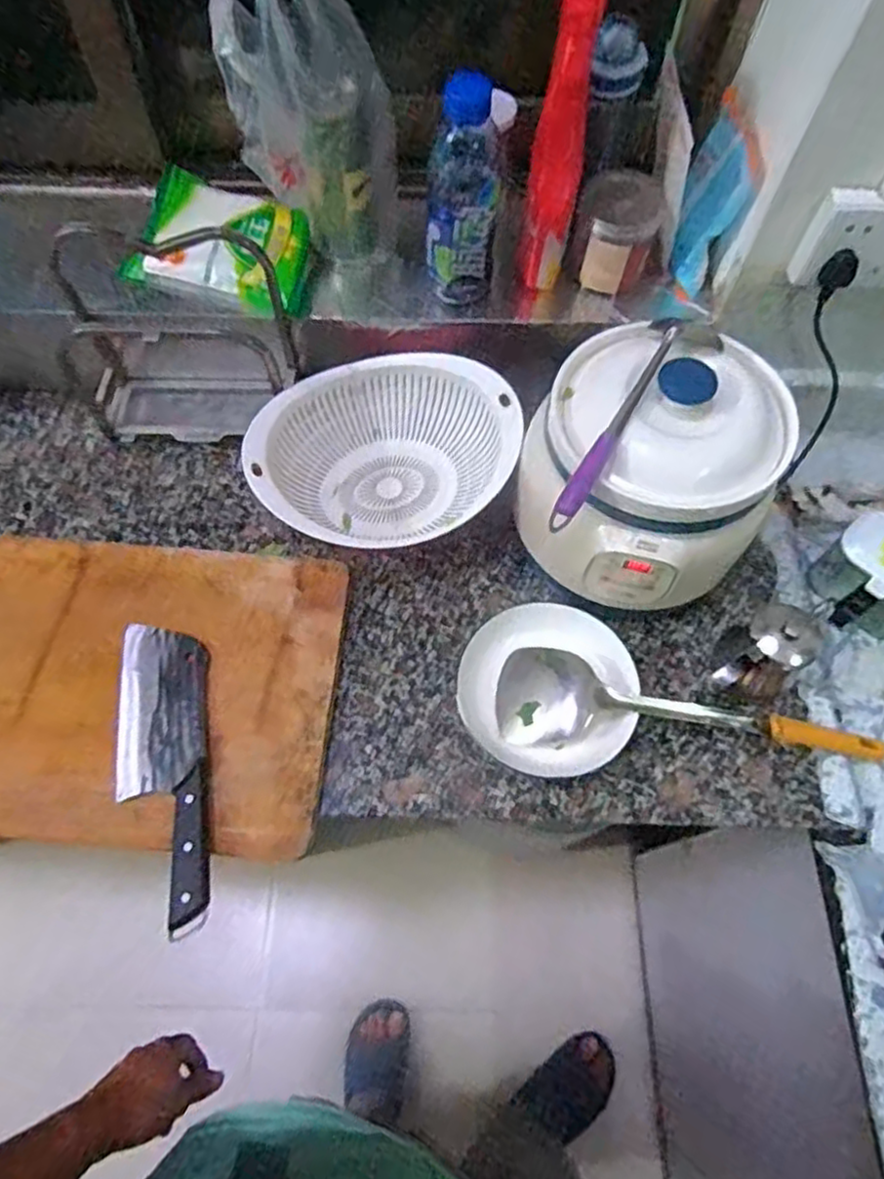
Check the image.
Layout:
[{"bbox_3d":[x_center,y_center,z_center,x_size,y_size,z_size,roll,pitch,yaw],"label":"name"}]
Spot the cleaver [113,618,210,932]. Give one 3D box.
[{"bbox_3d":[-0.254,0.159,0.631,0.078,0.028,0.282,-8,65,-6],"label":"cleaver"}]

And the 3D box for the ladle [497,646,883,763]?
[{"bbox_3d":[0.243,0.132,0.666,0.376,0.054,0.091,11,64,3],"label":"ladle"}]

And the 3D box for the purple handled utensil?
[{"bbox_3d":[0.160,-0.150,0.584,0.054,0.041,0.251,34,68,14],"label":"purple handled utensil"}]

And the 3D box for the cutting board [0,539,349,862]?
[{"bbox_3d":[-0.303,0.094,0.677,0.388,0.025,0.290,4,64,0],"label":"cutting board"}]

